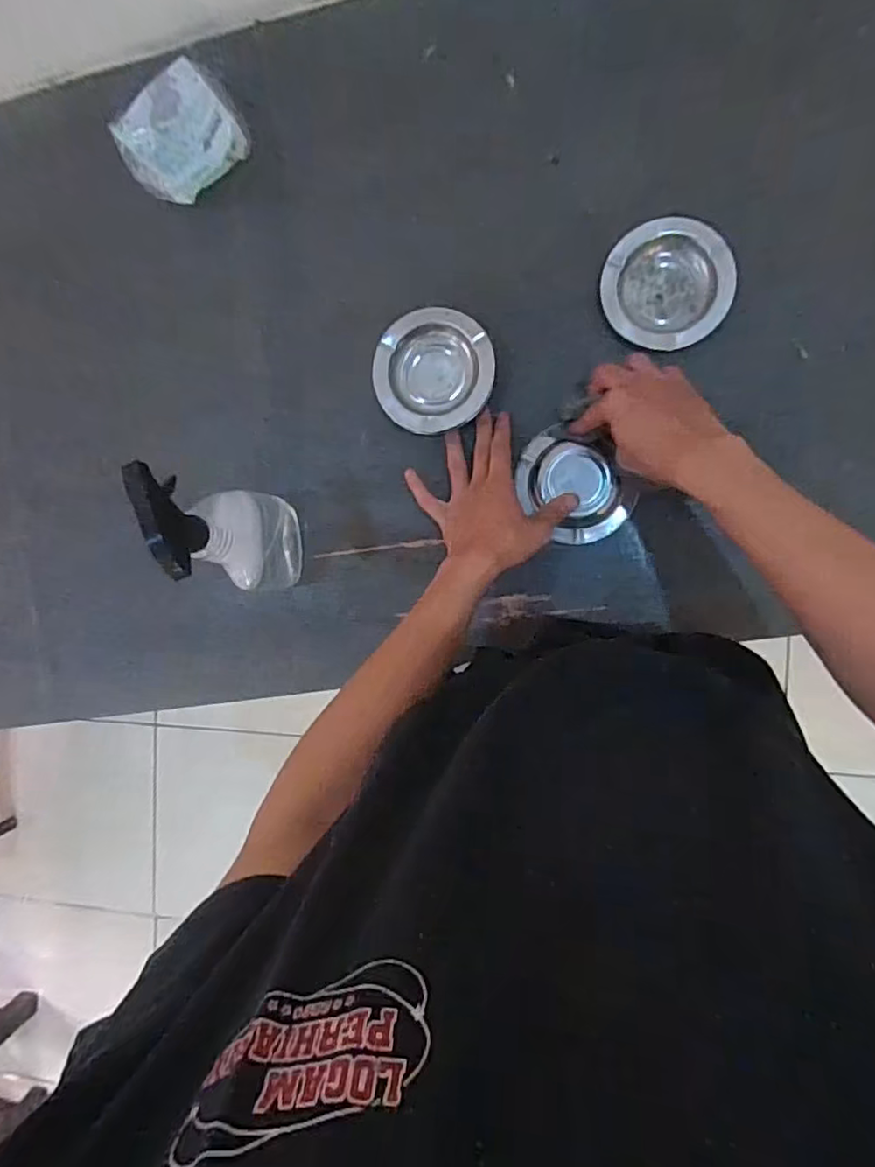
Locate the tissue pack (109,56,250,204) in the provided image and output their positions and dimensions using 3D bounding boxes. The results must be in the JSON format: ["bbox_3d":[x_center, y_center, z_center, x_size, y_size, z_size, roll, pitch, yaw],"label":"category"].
[{"bbox_3d":[-0.255,-0.442,0.604,0.112,0.045,0.094,-38,87,8],"label":"tissue pack"}]

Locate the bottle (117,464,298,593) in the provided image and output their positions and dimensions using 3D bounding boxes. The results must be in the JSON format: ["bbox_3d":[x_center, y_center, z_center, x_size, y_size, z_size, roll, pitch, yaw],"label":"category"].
[{"bbox_3d":[-0.178,-0.043,0.535,0.043,0.216,0.098,-13,91,9],"label":"bottle"}]

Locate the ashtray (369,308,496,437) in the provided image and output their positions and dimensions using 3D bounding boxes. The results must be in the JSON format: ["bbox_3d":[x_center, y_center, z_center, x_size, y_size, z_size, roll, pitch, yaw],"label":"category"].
[{"bbox_3d":[-0.004,-0.208,0.596,0.114,0.031,0.111,0,93,7],"label":"ashtray"}]

